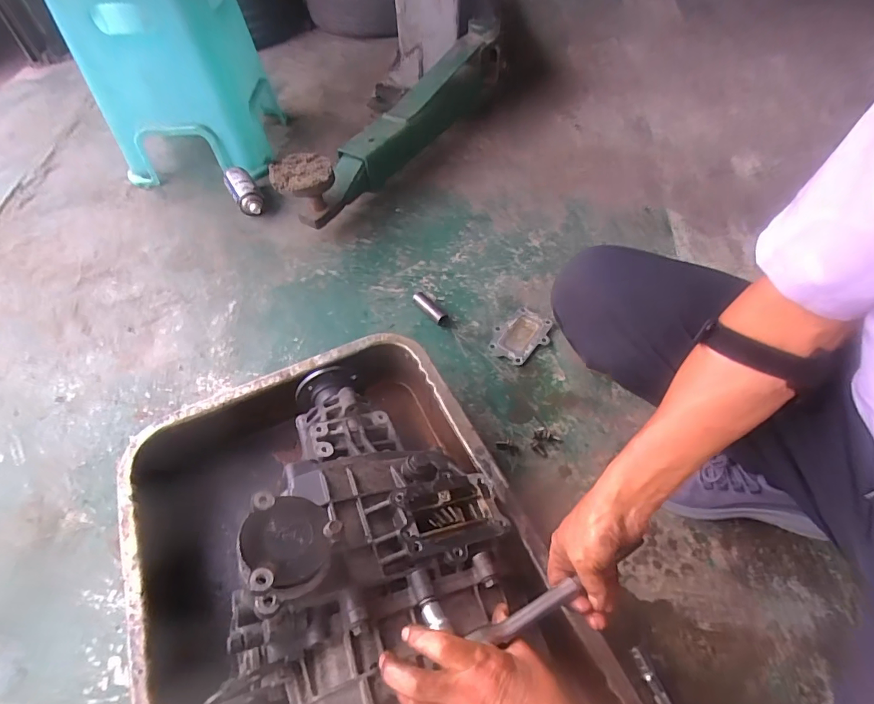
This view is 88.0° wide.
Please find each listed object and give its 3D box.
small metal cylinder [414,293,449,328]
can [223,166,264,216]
[{"bbox_3d":[-0.010,-0.082,0.864,0.027,0.027,0.083,-34,59,-22],"label":"small metal cylinder"},{"bbox_3d":[-0.460,-0.385,1.074,0.060,0.051,0.154,-28,56,-18],"label":"can"}]

